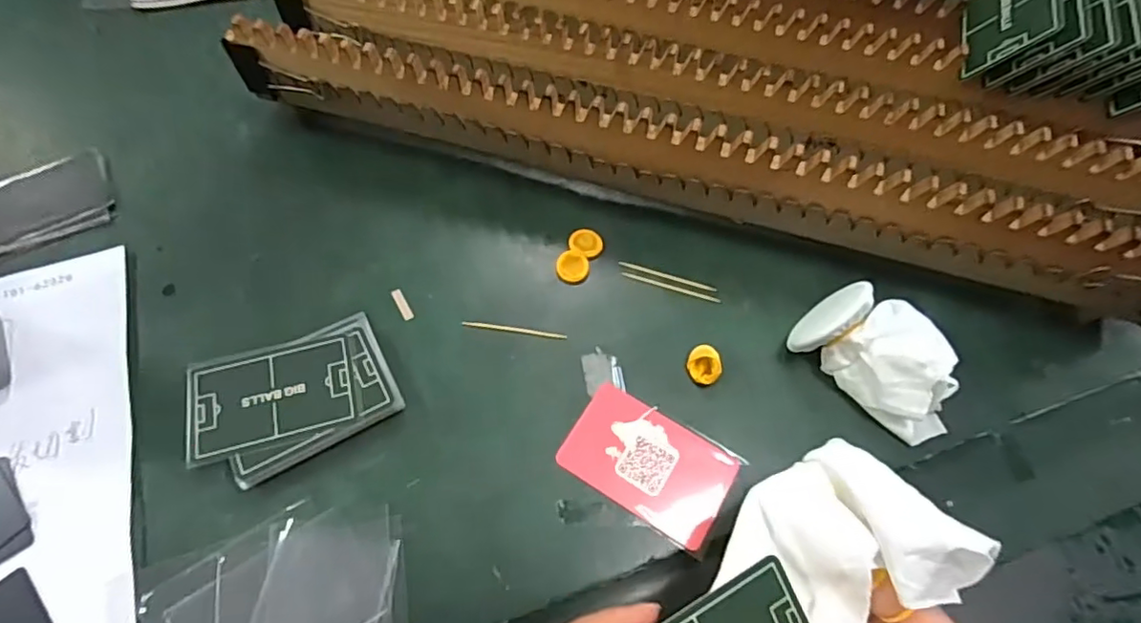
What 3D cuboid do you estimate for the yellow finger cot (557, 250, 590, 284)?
[{"bbox_3d":[0.001,-0.028,0.368,0.020,0.006,0.021,-5,63,-4],"label":"yellow finger cot"}]

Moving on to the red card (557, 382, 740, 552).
[{"bbox_3d":[0.042,0.079,0.316,0.085,0.004,0.053,31,66,14],"label":"red card"}]

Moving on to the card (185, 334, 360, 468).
[{"bbox_3d":[-0.158,0.044,0.316,0.085,0.005,0.055,-12,67,-9],"label":"card"}]

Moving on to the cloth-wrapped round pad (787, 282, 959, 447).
[{"bbox_3d":[0.174,0.023,0.325,0.090,0.043,0.050,38,68,16],"label":"cloth-wrapped round pad"}]

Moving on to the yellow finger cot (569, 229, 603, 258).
[{"bbox_3d":[0.010,-0.045,0.376,0.021,0.004,0.020,1,62,-1],"label":"yellow finger cot"}]

